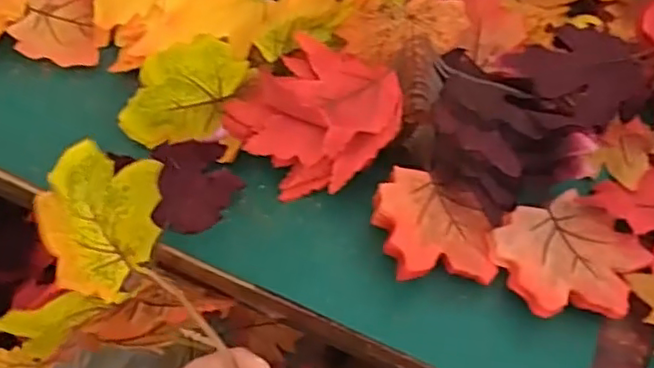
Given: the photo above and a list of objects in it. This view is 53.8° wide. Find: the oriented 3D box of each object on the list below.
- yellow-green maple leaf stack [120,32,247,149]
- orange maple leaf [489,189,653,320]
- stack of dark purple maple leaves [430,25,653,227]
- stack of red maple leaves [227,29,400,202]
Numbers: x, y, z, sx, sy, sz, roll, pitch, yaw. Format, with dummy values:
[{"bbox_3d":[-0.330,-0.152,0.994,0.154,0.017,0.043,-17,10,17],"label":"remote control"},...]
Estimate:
[{"bbox_3d":[-0.094,-0.062,0.426,0.079,0.012,0.066,-3,81,4],"label":"yellow-green maple leaf stack"},{"bbox_3d":[0.149,0.044,0.390,0.092,0.016,0.078,-18,61,-15],"label":"orange maple leaf"},{"bbox_3d":[0.134,-0.056,0.419,0.164,0.041,0.101,-33,65,-22],"label":"stack of dark purple maple leaves"},{"bbox_3d":[-0.003,-0.043,0.414,0.097,0.047,0.086,-39,67,-24],"label":"stack of red maple leaves"}]

